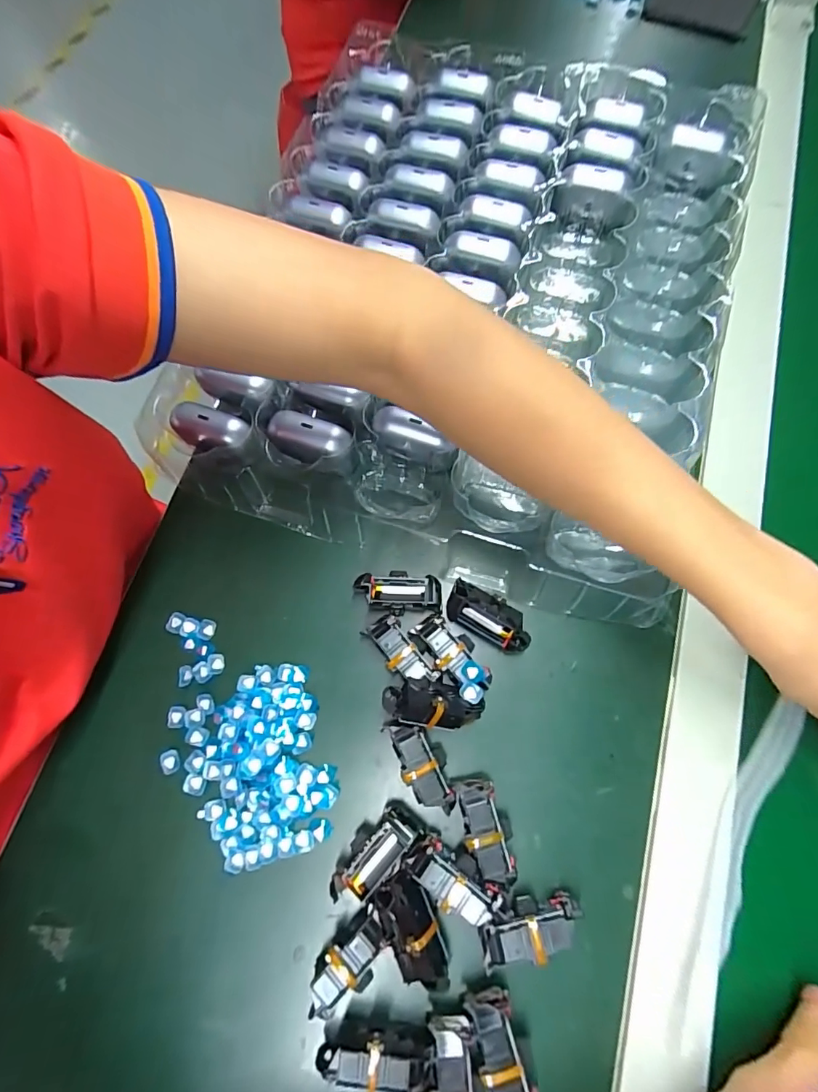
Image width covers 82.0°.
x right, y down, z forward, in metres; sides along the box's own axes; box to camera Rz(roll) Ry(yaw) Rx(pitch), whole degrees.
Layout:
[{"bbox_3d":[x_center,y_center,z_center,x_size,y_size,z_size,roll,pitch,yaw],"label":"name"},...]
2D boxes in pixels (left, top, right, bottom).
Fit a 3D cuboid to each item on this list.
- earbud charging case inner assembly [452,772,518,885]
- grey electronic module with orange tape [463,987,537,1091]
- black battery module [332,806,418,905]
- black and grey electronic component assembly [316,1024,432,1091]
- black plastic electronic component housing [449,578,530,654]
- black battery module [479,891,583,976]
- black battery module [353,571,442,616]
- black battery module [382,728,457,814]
[{"bbox_3d":[0.042,0.154,0.258,0.024,0.027,0.052,-13,73,-2],"label":"earbud charging case inner assembly"},{"bbox_3d":[0.044,0.244,0.229,0.022,0.023,0.048,-17,73,-3],"label":"grey electronic module with orange tape"},{"bbox_3d":[-0.019,0.165,0.255,0.025,0.018,0.053,38,78,12],"label":"black battery module"},{"bbox_3d":[-0.017,0.249,0.231,0.052,0.024,0.018,5,73,3],"label":"black and grey electronic component assembly"},{"bbox_3d":[0.050,0.044,0.289,0.054,0.024,0.025,27,76,10],"label":"black plastic electronic component housing"},{"bbox_3d":[0.062,0.196,0.242,0.053,0.022,0.022,-13,73,-2],"label":"black battery module"},{"bbox_3d":[-0.006,0.031,0.298,0.053,0.022,0.024,-1,73,1],"label":"black battery module"},{"bbox_3d":[0.008,0.125,0.270,0.024,0.028,0.051,-23,73,-5],"label":"black battery module"}]

